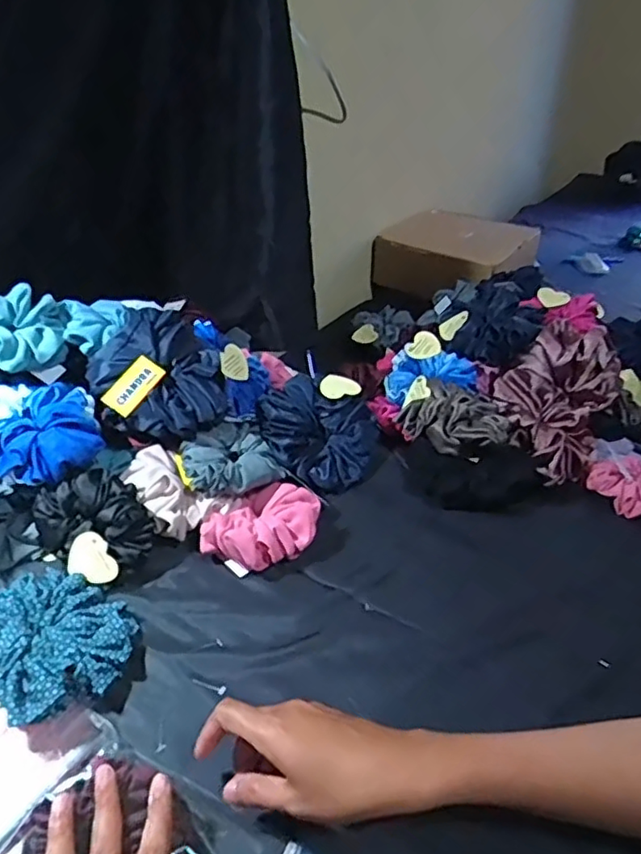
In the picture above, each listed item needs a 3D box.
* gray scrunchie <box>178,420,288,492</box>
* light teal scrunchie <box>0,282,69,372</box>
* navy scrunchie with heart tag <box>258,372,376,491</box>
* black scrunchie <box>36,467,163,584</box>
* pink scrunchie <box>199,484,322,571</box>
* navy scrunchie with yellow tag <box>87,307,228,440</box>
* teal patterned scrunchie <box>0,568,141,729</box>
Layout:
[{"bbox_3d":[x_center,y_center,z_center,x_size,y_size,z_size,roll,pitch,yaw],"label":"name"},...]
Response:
[{"bbox_3d":[-0.092,0.036,0.627,0.092,0.047,0.076,-28,44,-34],"label":"gray scrunchie"},{"bbox_3d":[-0.292,-0.087,0.596,0.101,0.056,0.080,-17,38,-23],"label":"light teal scrunchie"},{"bbox_3d":[-0.002,0.011,0.702,0.127,0.084,0.128,3,35,4],"label":"navy scrunchie with heart tag"},{"bbox_3d":[-0.203,0.080,0.568,0.088,0.056,0.080,27,43,33],"label":"black scrunchie"},{"bbox_3d":[-0.050,0.099,0.603,0.084,0.047,0.108,24,41,29],"label":"pink scrunchie"},{"bbox_3d":[-0.163,-0.047,0.627,0.120,0.045,0.131,-41,89,-28],"label":"navy scrunchie with yellow tag"},{"bbox_3d":[-0.215,0.166,0.498,0.129,0.053,0.112,27,43,32],"label":"teal patterned scrunchie"}]

